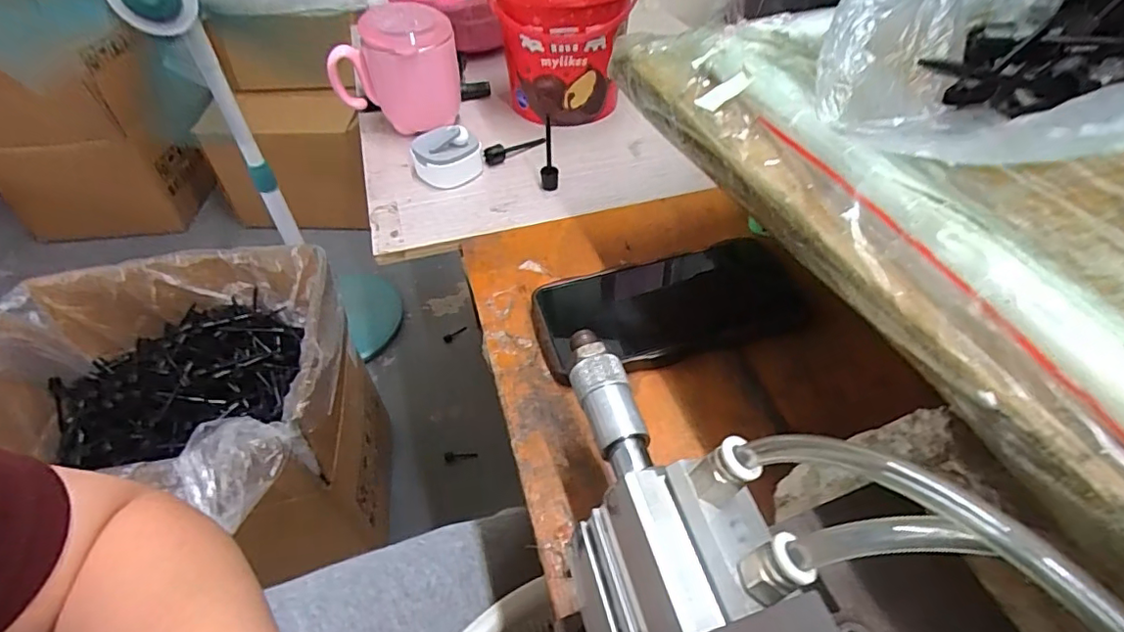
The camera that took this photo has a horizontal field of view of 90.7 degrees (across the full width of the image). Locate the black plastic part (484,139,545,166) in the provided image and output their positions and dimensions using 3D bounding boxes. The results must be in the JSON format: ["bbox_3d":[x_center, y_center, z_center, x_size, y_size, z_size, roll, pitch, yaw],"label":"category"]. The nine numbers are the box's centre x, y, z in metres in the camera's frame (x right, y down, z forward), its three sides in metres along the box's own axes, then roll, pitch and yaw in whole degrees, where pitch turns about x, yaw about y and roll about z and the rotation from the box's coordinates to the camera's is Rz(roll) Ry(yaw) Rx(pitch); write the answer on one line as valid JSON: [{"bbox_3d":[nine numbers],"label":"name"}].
[{"bbox_3d":[-0.042,-0.152,0.505,0.064,0.015,0.012,-28,52,-22],"label":"black plastic part"}]

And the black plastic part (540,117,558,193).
[{"bbox_3d":[-0.011,-0.130,0.447,0.014,0.059,0.019,-2,47,0],"label":"black plastic part"}]

